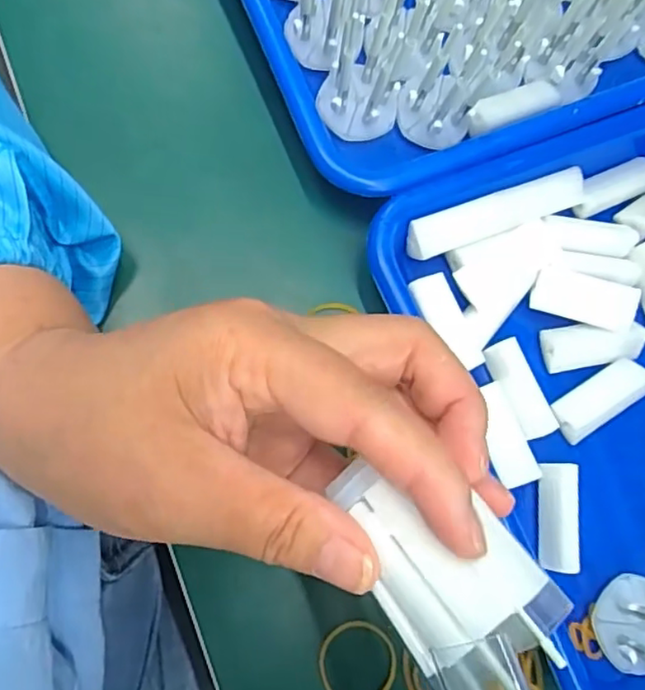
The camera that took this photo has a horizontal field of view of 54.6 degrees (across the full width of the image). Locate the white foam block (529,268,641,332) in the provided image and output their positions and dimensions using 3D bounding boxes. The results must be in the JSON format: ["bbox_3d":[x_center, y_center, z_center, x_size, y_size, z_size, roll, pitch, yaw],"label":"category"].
[{"bbox_3d":[0.121,-0.021,0.291,0.047,0.010,0.020,16,80,3],"label":"white foam block"}]

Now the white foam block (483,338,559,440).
[{"bbox_3d":[0.090,0.020,0.283,0.018,0.008,0.045,-26,82,-12],"label":"white foam block"}]

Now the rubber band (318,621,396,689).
[{"bbox_3d":[0.015,0.134,0.262,0.032,0.004,0.034,0,79,-2],"label":"rubber band"}]

